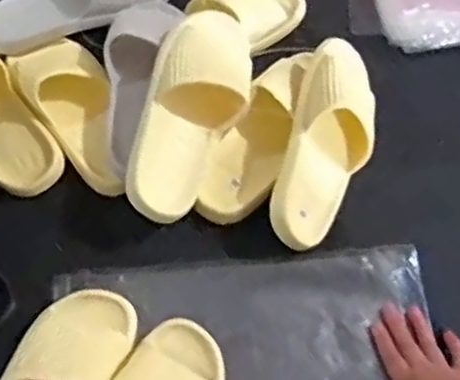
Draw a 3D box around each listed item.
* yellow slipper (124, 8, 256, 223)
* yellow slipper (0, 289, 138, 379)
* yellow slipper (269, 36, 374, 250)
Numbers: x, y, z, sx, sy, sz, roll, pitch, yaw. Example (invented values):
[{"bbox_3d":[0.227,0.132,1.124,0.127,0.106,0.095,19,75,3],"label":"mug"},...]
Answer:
[{"bbox_3d":[-0.045,-0.093,0.781,0.108,0.075,0.271,27,69,-26],"label":"yellow slipper"},{"bbox_3d":[-0.181,0.201,0.651,0.100,0.056,0.248,26,65,10],"label":"yellow slipper"},{"bbox_3d":[0.117,-0.057,0.789,0.096,0.073,0.256,14,63,5],"label":"yellow slipper"}]

